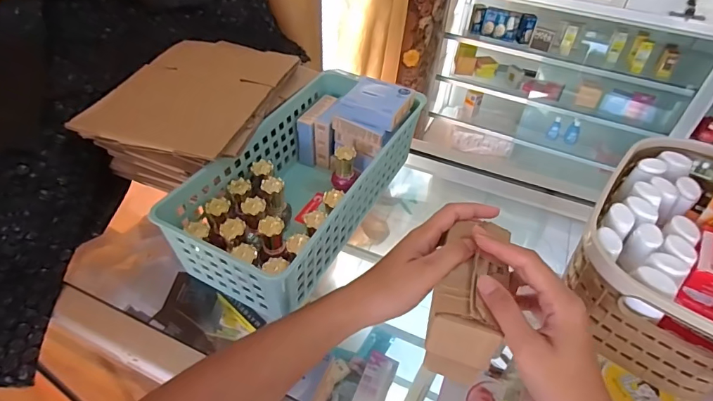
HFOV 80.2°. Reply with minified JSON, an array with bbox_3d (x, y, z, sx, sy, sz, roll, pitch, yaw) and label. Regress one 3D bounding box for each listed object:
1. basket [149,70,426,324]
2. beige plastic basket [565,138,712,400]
[{"bbox_3d":[-0.048,-0.024,0.443,0.130,0.112,0.277,22,46,18],"label":"basket"},{"bbox_3d":[0.287,0.039,0.360,0.151,0.110,0.210,33,51,27],"label":"beige plastic basket"}]

